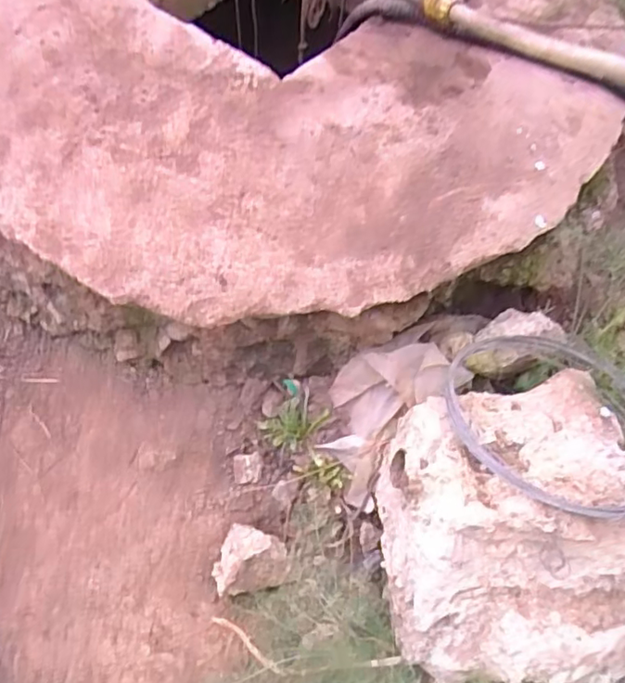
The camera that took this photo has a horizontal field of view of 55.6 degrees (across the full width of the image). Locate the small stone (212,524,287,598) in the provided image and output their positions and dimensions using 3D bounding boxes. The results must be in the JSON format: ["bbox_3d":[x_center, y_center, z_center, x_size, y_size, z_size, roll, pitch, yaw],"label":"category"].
[{"bbox_3d":[-0.088,0.299,0.824,0.107,0.050,0.088,-6,60,-4],"label":"small stone"}]

